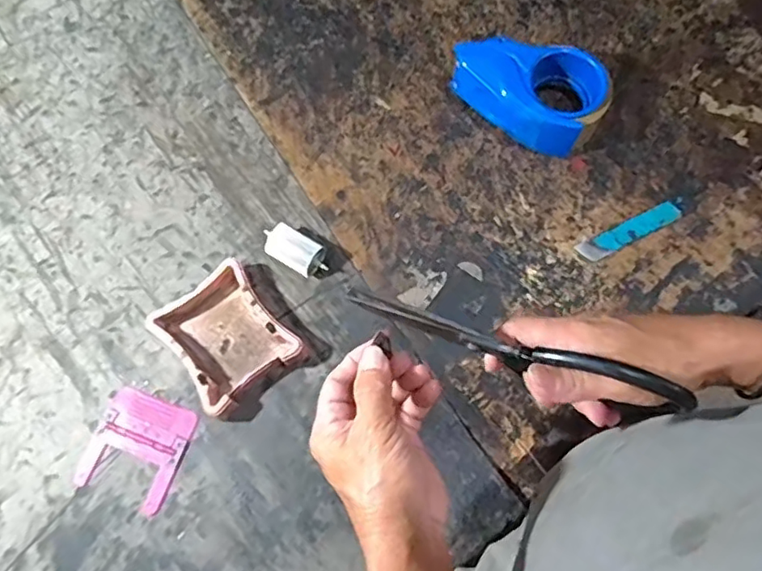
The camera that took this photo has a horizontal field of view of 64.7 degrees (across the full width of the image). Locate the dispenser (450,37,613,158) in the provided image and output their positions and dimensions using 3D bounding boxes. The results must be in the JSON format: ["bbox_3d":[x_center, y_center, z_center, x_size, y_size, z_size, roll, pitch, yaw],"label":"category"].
[{"bbox_3d":[0.159,-0.210,0.636,0.152,0.063,0.091,39,78,12],"label":"dispenser"}]

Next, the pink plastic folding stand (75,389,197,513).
[{"bbox_3d":[-0.229,0.151,0.565,0.088,0.004,0.096,20,75,8],"label":"pink plastic folding stand"}]

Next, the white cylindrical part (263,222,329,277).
[{"bbox_3d":[-0.085,-0.034,0.605,0.070,0.030,0.034,31,76,10],"label":"white cylindrical part"}]

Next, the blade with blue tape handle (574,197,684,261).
[{"bbox_3d":[0.259,-0.057,0.614,0.121,0.004,0.024,-26,74,-6],"label":"blade with blue tape handle"}]

